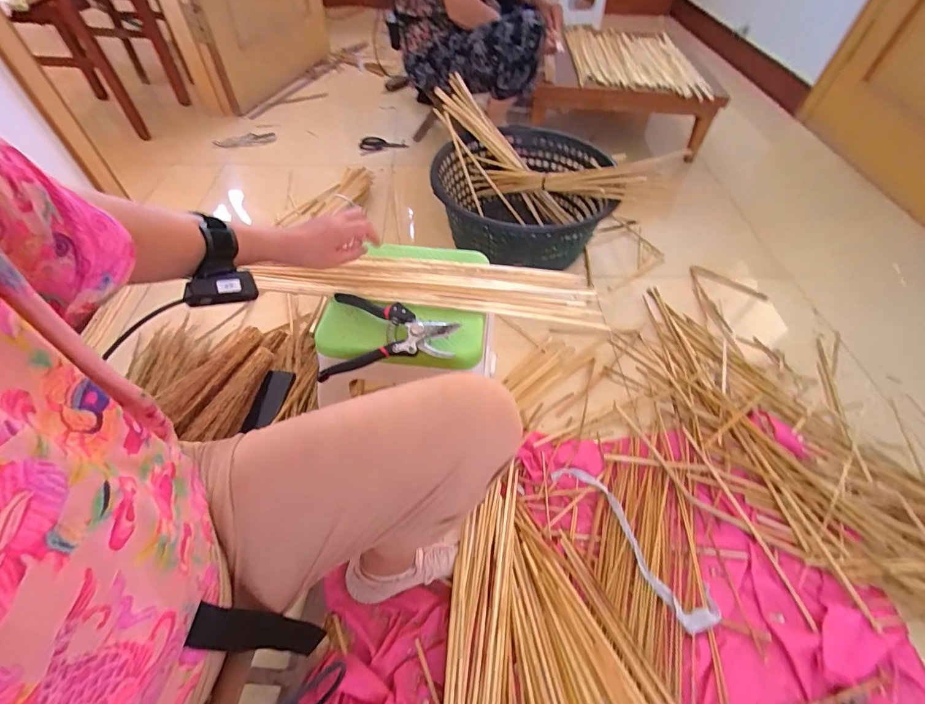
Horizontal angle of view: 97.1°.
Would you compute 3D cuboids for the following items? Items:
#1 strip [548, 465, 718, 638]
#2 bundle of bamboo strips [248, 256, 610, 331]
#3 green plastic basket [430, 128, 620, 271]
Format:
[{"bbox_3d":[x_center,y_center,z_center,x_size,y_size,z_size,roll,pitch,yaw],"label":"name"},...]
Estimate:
[{"bbox_3d":[0.287,0.320,0.701,0.077,0.017,0.318,-33,60,-25],"label":"strip"},{"bbox_3d":[-0.050,-0.107,0.641,0.516,0.018,0.103,6,52,2],"label":"bundle of bamboo strips"},{"bbox_3d":[0.152,-0.417,1.166,0.474,0.213,0.489,9,52,5],"label":"green plastic basket"}]

